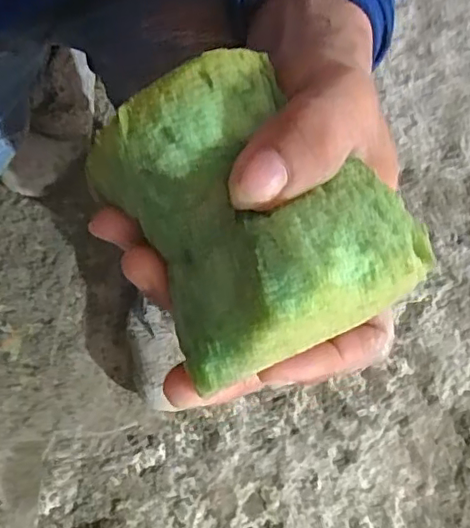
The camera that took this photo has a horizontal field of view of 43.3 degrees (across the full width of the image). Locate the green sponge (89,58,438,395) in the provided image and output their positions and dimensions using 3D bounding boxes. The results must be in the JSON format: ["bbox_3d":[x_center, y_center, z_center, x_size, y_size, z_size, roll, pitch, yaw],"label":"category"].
[{"bbox_3d":[0.005,-0.018,0.178,0.073,0.040,0.091,-27,75,-11],"label":"green sponge"}]

